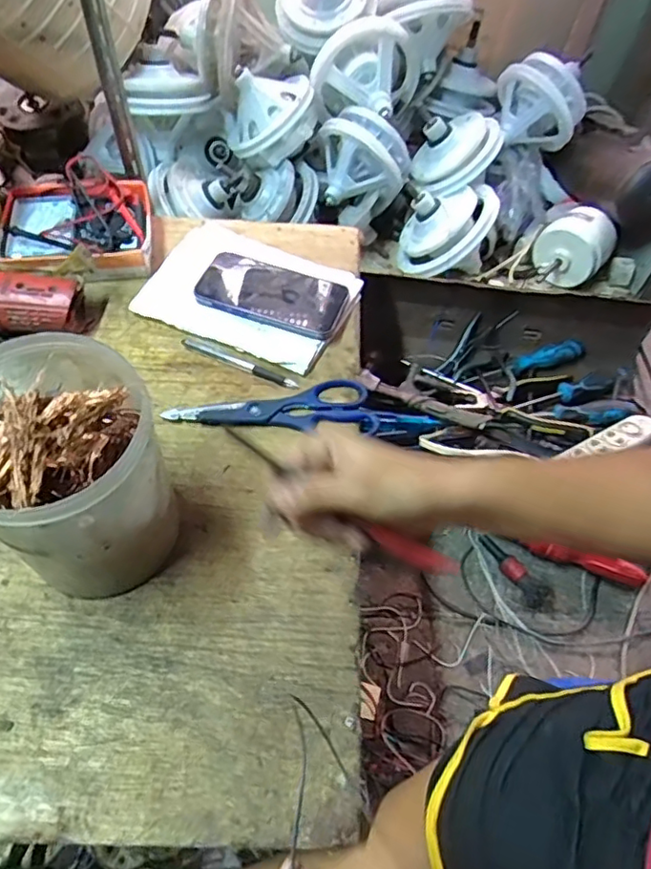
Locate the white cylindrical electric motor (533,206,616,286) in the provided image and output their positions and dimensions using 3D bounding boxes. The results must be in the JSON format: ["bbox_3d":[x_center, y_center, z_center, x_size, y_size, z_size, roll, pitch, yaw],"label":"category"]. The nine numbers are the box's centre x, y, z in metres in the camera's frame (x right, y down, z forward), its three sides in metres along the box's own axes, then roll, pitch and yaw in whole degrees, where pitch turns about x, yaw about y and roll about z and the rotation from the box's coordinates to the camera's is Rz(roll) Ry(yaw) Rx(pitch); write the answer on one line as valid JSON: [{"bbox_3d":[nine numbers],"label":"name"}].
[{"bbox_3d":[0.374,-0.279,0.908,0.094,0.088,0.092,-36,67,-23],"label":"white cylindrical electric motor"}]

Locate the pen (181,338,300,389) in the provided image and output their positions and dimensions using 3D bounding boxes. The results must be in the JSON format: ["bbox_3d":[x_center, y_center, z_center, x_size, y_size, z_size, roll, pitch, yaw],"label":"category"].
[{"bbox_3d":[-0.089,-0.074,0.626,0.132,0.005,0.011,22,59,9],"label":"pen"}]

